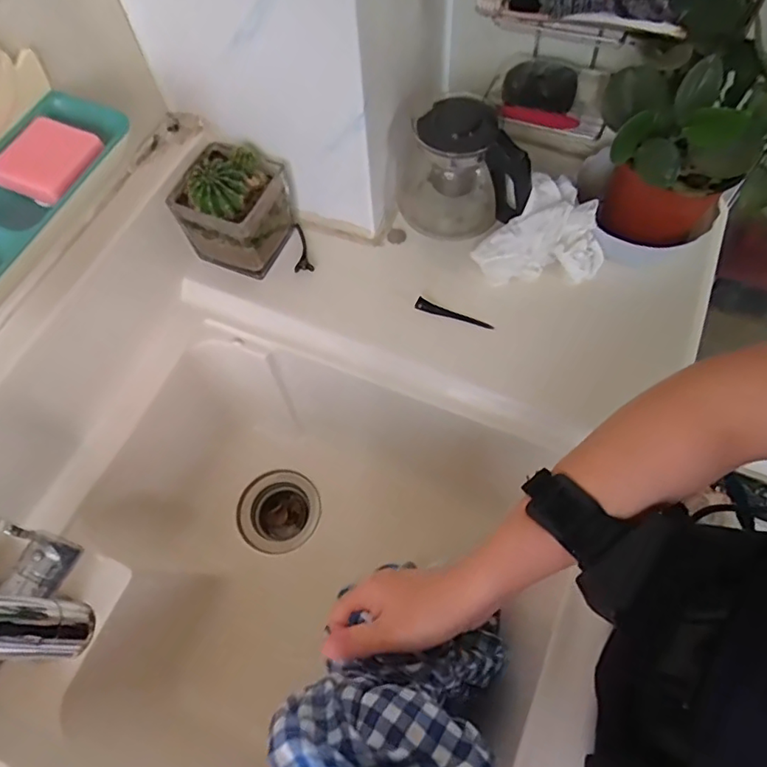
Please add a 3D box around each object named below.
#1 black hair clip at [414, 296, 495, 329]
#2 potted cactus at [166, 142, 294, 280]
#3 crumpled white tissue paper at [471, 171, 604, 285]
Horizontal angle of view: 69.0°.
[{"bbox_3d":[0.075,-0.073,0.598,0.084,0.010,0.012,19,65,12],"label":"black hair clip"},{"bbox_3d":[-0.159,-0.191,0.609,0.094,0.116,0.094,17,65,11],"label":"potted cactus"},{"bbox_3d":[0.172,-0.150,0.596,0.121,0.062,0.102,-40,68,-16],"label":"crumpled white tissue paper"}]

